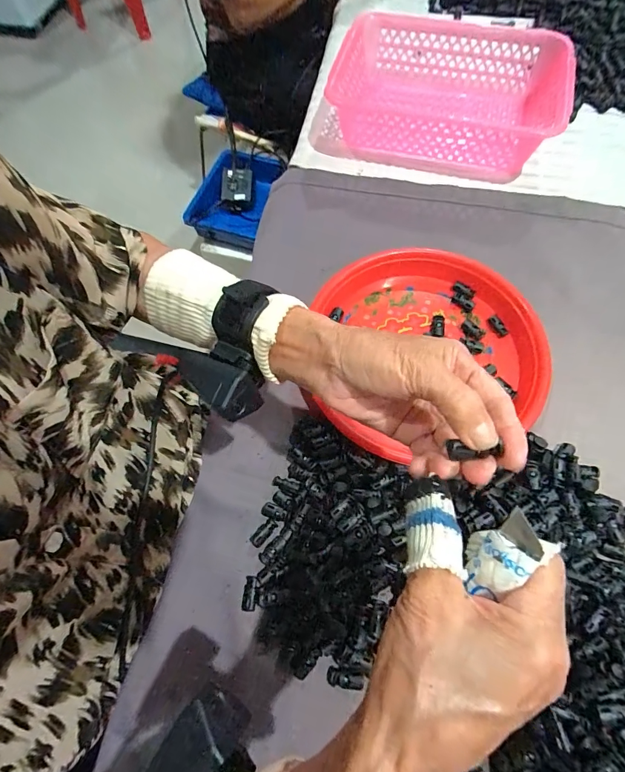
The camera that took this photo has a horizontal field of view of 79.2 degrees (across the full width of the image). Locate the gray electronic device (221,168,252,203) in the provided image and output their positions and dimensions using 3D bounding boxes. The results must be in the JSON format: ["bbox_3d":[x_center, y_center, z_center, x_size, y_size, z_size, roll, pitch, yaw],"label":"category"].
[{"bbox_3d":[-0.180,-0.477,0.895,0.067,0.019,0.077,4,93,-15],"label":"gray electronic device"}]

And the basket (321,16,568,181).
[{"bbox_3d":[0.197,-0.424,0.546,0.314,0.079,0.227,14,69,8],"label":"basket"}]

